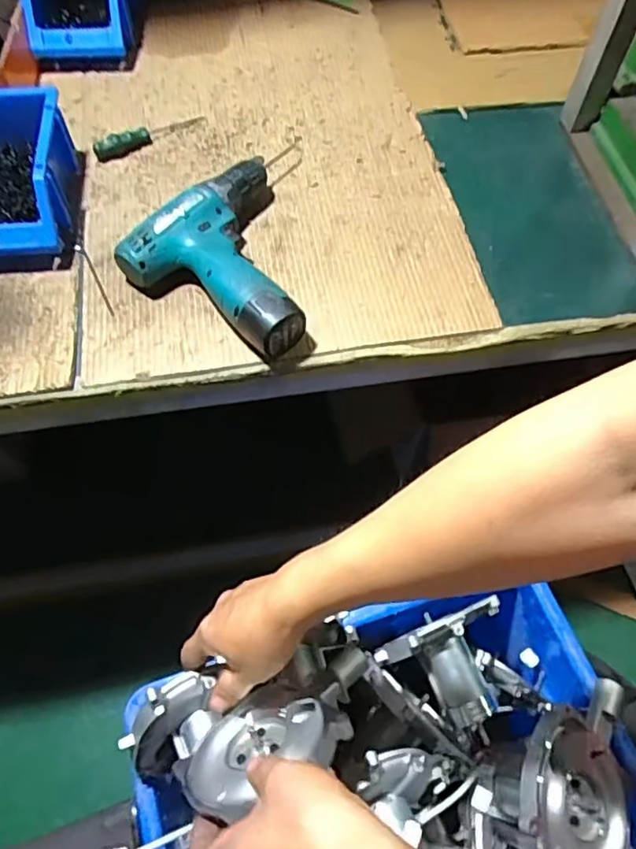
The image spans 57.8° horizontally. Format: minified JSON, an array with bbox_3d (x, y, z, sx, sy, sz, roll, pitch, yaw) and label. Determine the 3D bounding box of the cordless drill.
[{"bbox_3d":[-0.052,-0.185,0.554,0.176,0.051,0.213,29,64,15],"label":"cordless drill"}]

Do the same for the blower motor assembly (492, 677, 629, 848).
[{"bbox_3d":[0.210,0.278,0.466,0.102,0.096,0.152,25,63,13],"label":"blower motor assembly"}]

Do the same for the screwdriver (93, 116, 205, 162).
[{"bbox_3d":[-0.183,-0.314,0.615,0.119,0.022,0.019,-29,65,-16],"label":"screwdriver"}]

